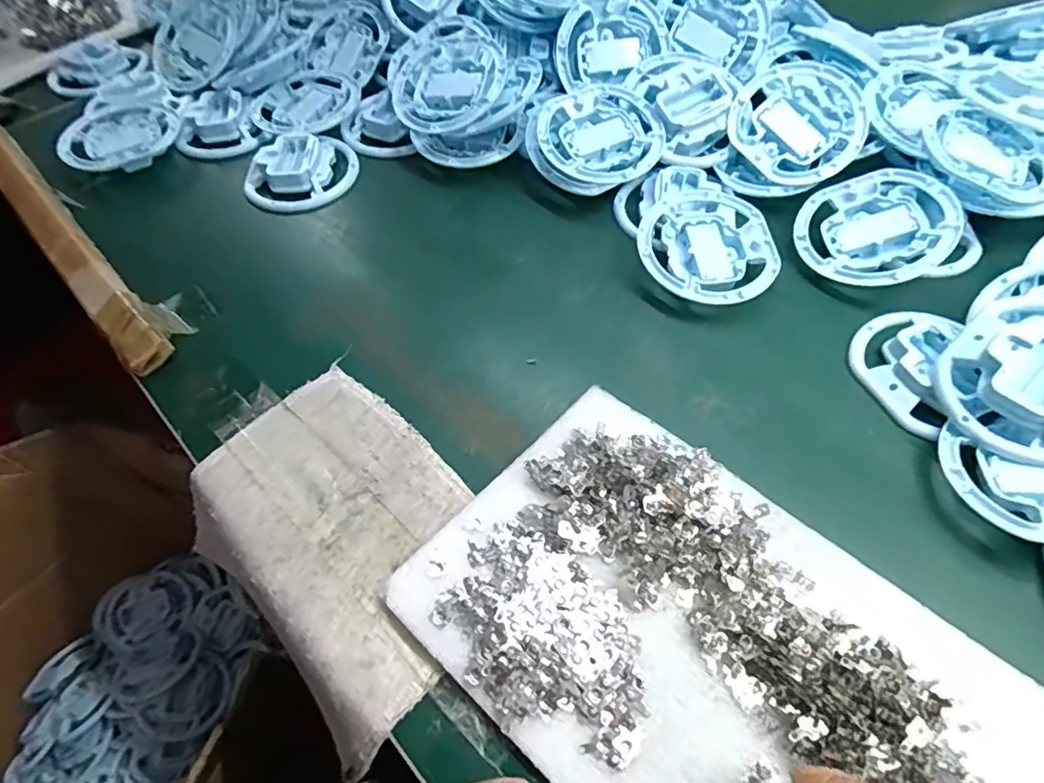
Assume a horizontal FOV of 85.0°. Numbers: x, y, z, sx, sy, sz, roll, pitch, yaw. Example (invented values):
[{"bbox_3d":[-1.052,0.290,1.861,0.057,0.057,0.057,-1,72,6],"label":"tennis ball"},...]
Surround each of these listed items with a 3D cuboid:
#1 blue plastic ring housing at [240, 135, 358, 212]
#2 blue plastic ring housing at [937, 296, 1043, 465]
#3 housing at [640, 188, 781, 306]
[{"bbox_3d":[-0.200,-0.200,0.513,0.097,0.025,0.076,-15,58,-7],"label":"blue plastic ring housing"},{"bbox_3d":[0.313,-0.011,0.339,0.112,0.045,0.112,-6,69,17],"label":"blue plastic ring housing"},{"bbox_3d":[0.140,-0.109,0.437,0.097,0.026,0.110,1,57,4],"label":"housing"}]

